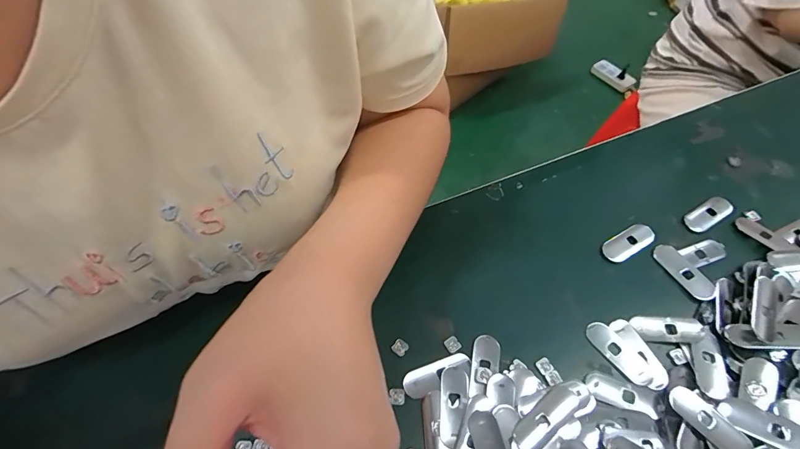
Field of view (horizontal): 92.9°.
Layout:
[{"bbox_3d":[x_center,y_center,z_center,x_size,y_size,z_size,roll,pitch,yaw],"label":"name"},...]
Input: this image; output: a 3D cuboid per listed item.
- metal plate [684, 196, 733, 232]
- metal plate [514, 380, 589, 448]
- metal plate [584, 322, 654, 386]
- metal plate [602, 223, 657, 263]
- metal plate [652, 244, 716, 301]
[{"bbox_3d":[0.277,-0.010,0.341,0.048,0.004,0.020,-28,61,-16],"label":"metal plate"},{"bbox_3d":[0.098,0.124,0.248,0.060,0.006,0.019,-34,63,-19],"label":"metal plate"},{"bbox_3d":[0.157,0.092,0.273,0.018,0.004,0.050,-30,61,-17],"label":"metal plate"},{"bbox_3d":[0.192,0.016,0.321,0.050,0.005,0.021,-25,60,-15],"label":"metal plate"},{"bbox_3d":[0.227,0.037,0.304,0.017,0.005,0.050,-23,59,-13],"label":"metal plate"}]

